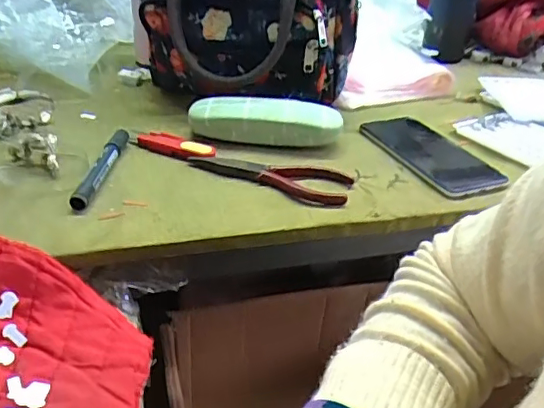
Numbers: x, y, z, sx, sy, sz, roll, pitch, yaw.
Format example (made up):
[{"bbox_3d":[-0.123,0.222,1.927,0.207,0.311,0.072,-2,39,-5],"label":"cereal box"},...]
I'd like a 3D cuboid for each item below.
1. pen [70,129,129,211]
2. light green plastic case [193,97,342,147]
[{"bbox_3d":[-0.156,-0.035,0.517,0.015,0.015,0.140,6,30,-2],"label":"pen"},{"bbox_3d":[-0.007,-0.088,0.582,0.153,0.035,0.049,6,32,4],"label":"light green plastic case"}]

